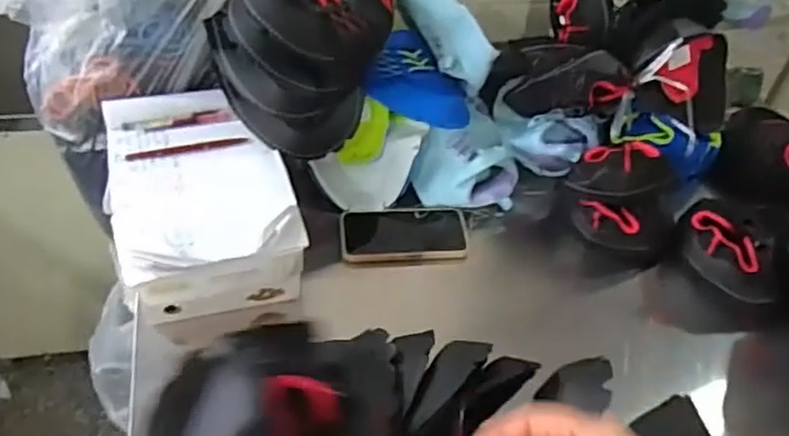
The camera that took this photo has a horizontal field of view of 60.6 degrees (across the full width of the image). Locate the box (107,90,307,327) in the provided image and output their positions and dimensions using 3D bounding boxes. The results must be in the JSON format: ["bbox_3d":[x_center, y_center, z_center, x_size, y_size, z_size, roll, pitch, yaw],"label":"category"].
[{"bbox_3d":[-0.230,-0.023,0.812,0.197,0.097,0.288,-11,49,-16],"label":"box"}]

